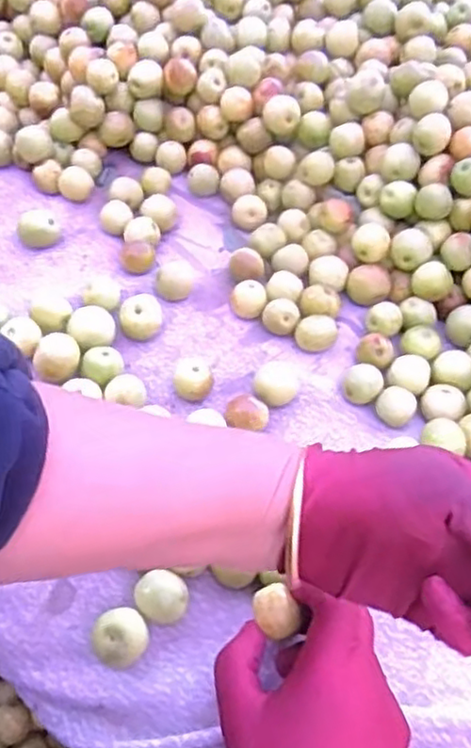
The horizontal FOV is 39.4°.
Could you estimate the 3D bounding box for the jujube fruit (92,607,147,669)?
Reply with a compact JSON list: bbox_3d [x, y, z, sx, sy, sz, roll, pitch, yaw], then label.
[{"bbox_3d":[-0.064,0.149,0.372,0.030,0.030,0.025,-38,67,-21],"label":"jujube fruit"}]

